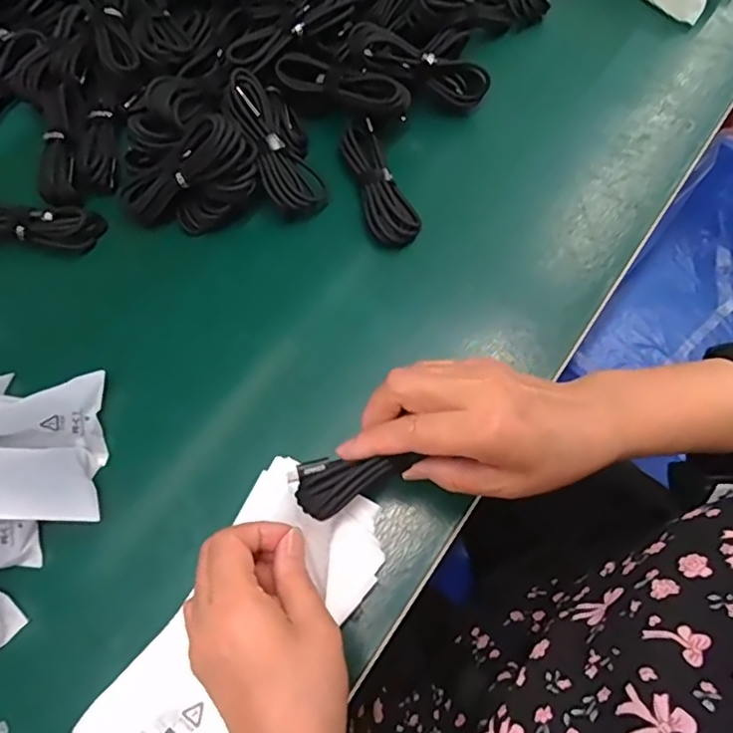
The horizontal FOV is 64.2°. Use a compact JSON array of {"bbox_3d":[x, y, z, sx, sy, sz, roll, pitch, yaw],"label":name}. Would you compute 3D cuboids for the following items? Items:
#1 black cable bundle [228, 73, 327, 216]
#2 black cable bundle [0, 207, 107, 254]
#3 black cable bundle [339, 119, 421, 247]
[{"bbox_3d":[-0.071,-0.167,0.441,0.042,0.016,0.112,-31,95,-12],"label":"black cable bundle"},{"bbox_3d":[-0.254,-0.106,0.435,0.105,0.025,0.030,3,69,0],"label":"black cable bundle"},{"bbox_3d":[0.011,-0.142,0.452,0.038,0.017,0.105,-17,71,-7],"label":"black cable bundle"}]

